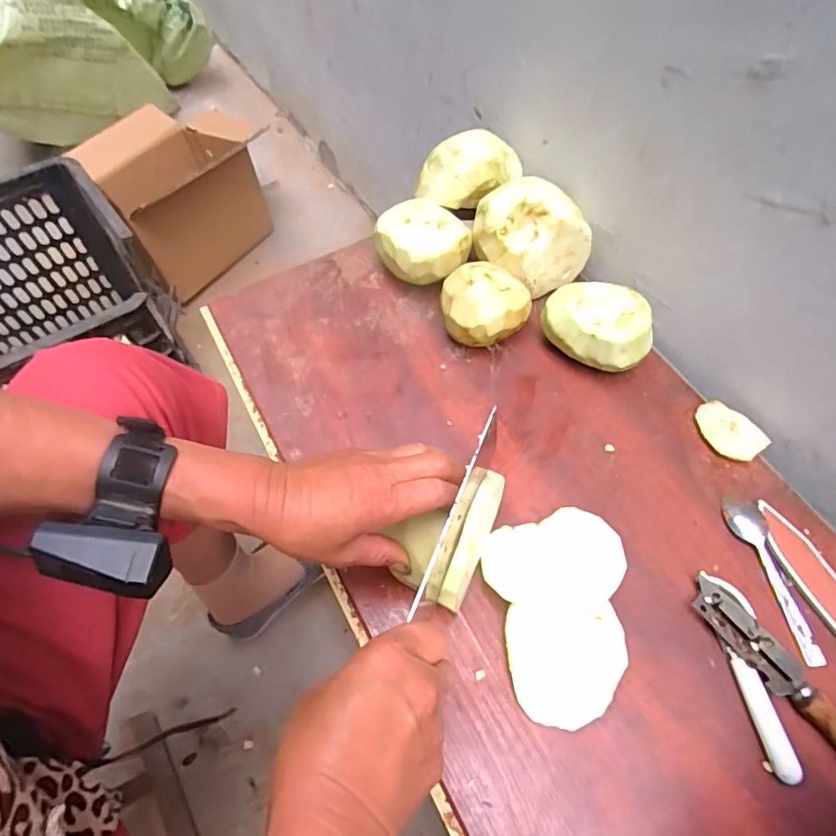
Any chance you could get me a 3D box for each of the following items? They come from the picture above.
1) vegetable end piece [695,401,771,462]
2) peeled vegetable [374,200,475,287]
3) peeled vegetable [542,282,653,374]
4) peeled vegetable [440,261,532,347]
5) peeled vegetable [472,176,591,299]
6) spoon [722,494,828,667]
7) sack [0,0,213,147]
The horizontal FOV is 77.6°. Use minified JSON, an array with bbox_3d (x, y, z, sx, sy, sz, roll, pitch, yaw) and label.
[{"bbox_3d":[0.290,0.013,0.487,0.039,0.013,0.062,-38,68,-16],"label":"vegetable end piece"},{"bbox_3d":[0.005,-0.184,0.577,0.082,0.066,0.097,-40,69,-17],"label":"peeled vegetable"},{"bbox_3d":[0.177,-0.089,0.516,0.101,0.066,0.069,32,68,16],"label":"peeled vegetable"},{"bbox_3d":[0.069,-0.112,0.531,0.087,0.070,0.071,-4,63,0],"label":"peeled vegetable"},{"bbox_3d":[0.118,-0.196,0.556,0.109,0.078,0.098,-24,65,-10],"label":"peeled vegetable"},{"bbox_3d":[0.297,0.131,0.437,0.029,0.007,0.141,-7,63,-2],"label":"spoon"},{"bbox_3d":[-0.712,-0.772,1.085,0.188,0.285,0.542,41,71,19],"label":"sack"}]

